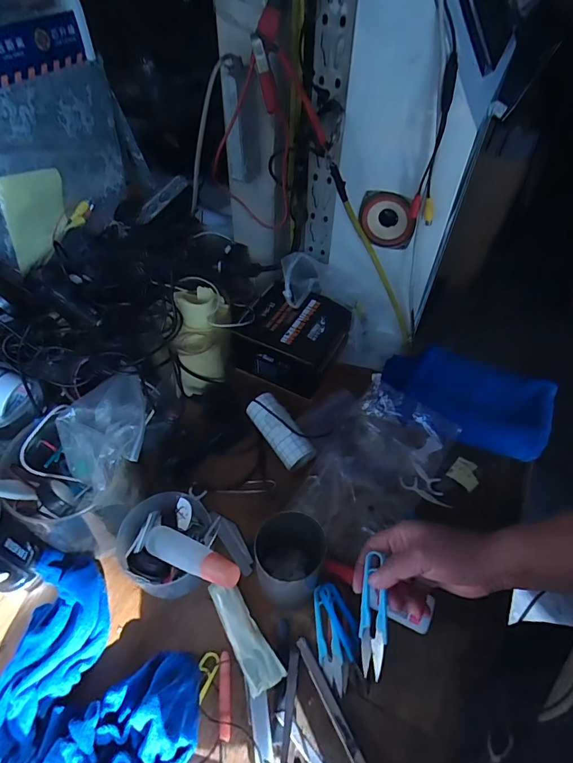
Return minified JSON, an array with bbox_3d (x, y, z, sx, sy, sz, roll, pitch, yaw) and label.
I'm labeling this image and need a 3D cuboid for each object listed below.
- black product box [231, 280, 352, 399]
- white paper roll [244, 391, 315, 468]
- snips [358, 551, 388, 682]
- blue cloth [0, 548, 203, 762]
[{"bbox_3d":[0.010,-0.066,0.646,0.138,0.081,0.128,21,53,16],"label":"black product box"},{"bbox_3d":[-0.006,0.062,0.558,0.044,0.043,0.105,-31,71,-24],"label":"white paper roll"},{"bbox_3d":[0.075,0.204,0.369,0.021,0.016,0.090,2,78,1],"label":"snips"},{"bbox_3d":[-0.192,0.298,0.379,0.240,0.039,0.188,30,56,21],"label":"blue cloth"}]

